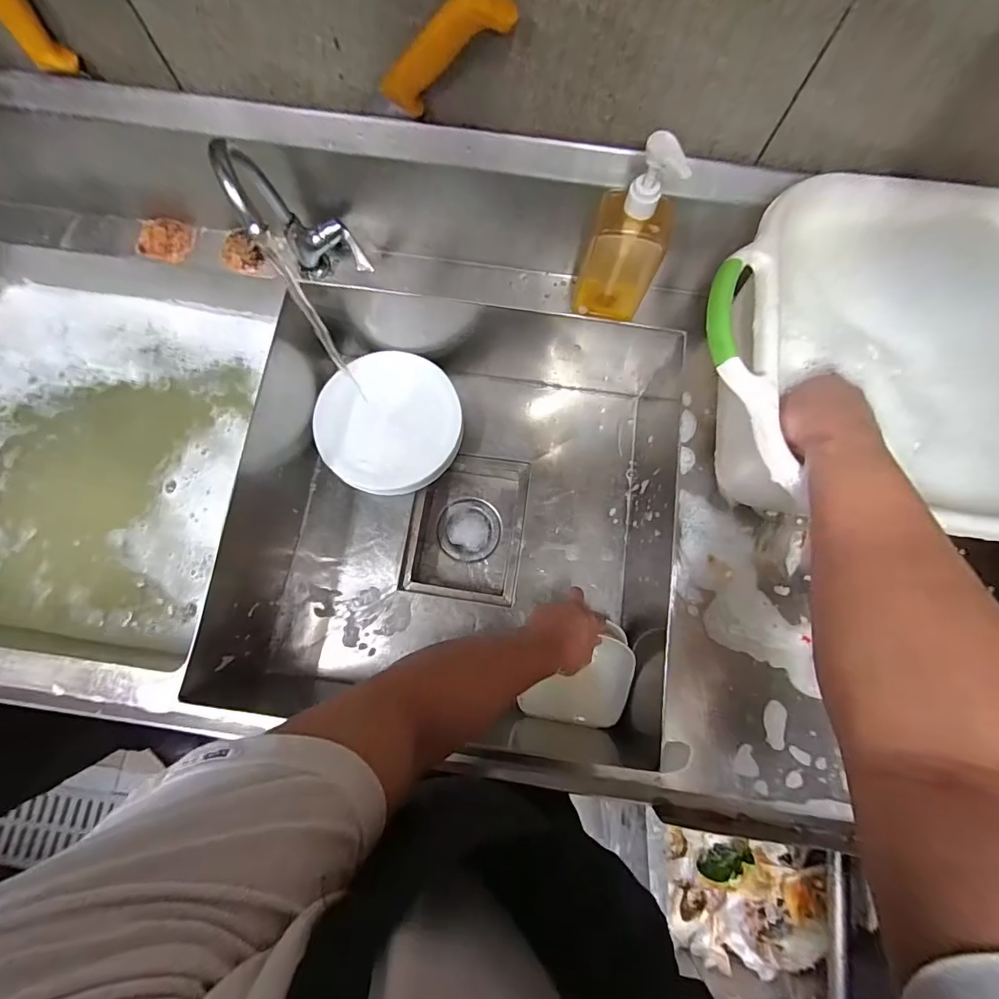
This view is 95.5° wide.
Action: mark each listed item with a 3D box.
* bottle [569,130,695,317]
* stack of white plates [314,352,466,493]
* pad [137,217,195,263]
[{"bbox_3d":[0.141,-0.286,0.502,0.079,0.220,0.045,8,78,1],"label":"bottle"},{"bbox_3d":[-0.178,-0.129,0.742,0.221,0.046,0.226,-8,78,-3],"label":"stack of white plates"},{"bbox_3d":[-0.458,-0.363,0.625,0.069,0.019,0.066,18,78,3],"label":"pad"}]

